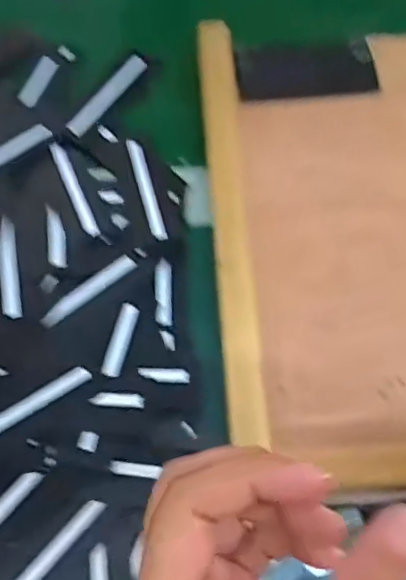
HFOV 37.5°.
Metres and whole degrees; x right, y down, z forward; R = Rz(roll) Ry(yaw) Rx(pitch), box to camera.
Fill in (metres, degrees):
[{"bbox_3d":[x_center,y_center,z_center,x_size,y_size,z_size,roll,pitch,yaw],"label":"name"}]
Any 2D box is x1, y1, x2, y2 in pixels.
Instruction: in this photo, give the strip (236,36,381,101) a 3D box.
[{"bbox_3d":[0.068,-0.150,0.402,0.089,0.007,0.045,-6,68,-3],"label":"strip"}]

